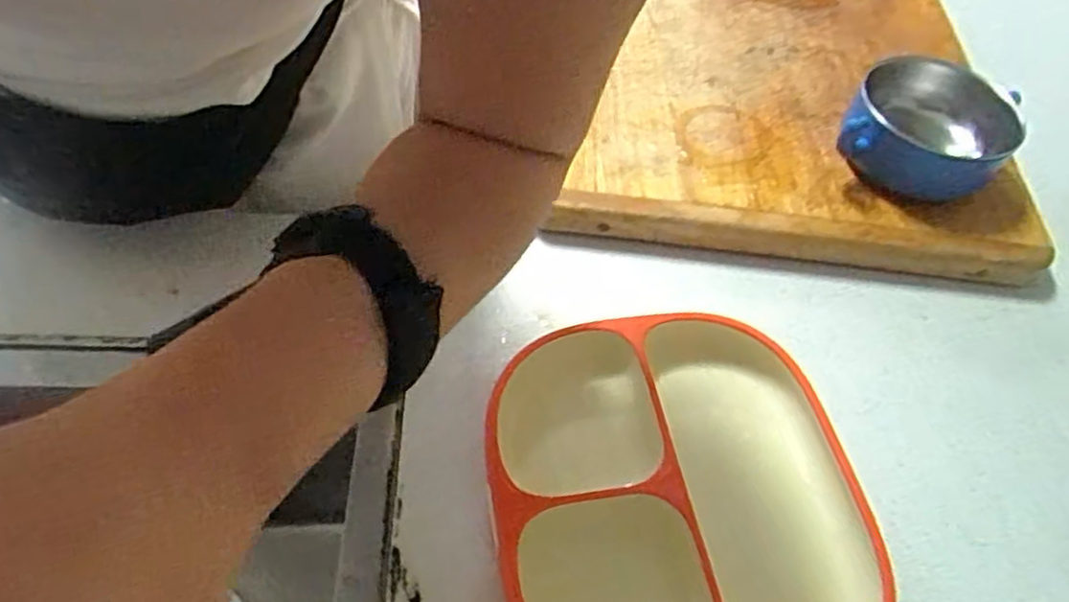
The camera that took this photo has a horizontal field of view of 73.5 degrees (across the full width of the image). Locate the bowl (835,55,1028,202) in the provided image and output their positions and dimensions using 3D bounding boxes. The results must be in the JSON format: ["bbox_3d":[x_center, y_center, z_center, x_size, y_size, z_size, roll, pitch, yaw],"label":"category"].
[{"bbox_3d":[0.268,-0.120,0.487,0.103,0.059,0.097,2,54,-3],"label":"bowl"}]

